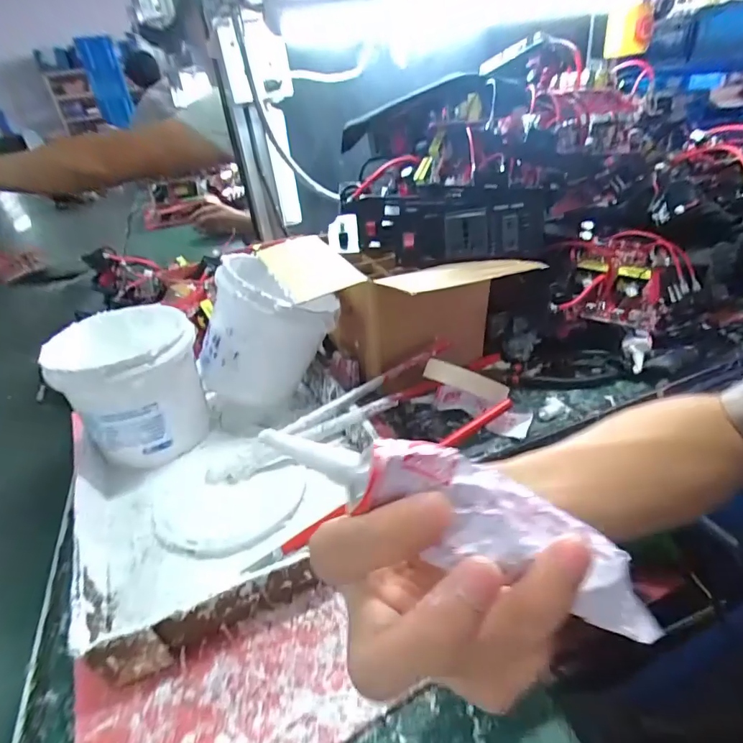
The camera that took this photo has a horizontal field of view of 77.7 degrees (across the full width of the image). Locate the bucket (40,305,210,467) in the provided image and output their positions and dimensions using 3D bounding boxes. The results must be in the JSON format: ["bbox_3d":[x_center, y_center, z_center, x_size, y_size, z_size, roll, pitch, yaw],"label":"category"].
[{"bbox_3d":[-0.224,0.013,0.447,0.115,0.111,0.118,-5,33,3],"label":"bucket"}]

